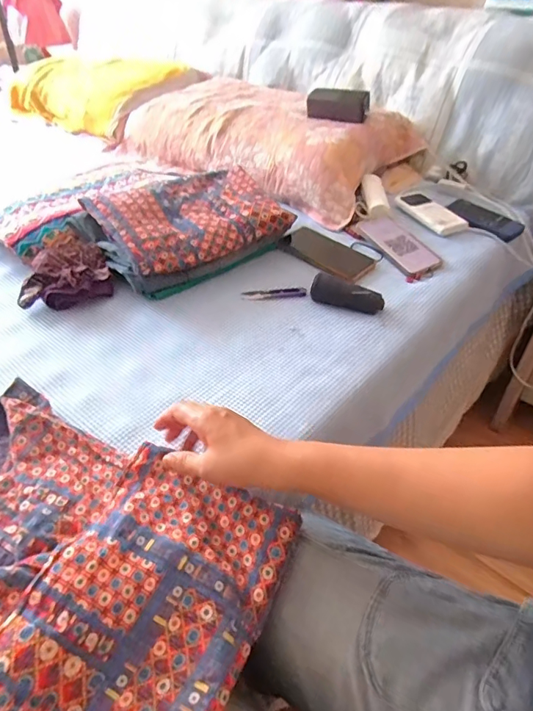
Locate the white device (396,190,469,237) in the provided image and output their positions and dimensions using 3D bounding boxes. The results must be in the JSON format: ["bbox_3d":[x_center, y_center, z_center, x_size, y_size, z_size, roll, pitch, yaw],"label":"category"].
[{"bbox_3d":[0.320,-0.293,0.923,0.074,0.018,0.170,-19,45,-22],"label":"white device"}]

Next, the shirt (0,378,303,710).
[{"bbox_3d":[-0.190,0.182,0.389,0.360,0.052,0.277,18,44,18],"label":"shirt"}]

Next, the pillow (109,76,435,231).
[{"bbox_3d":[-0.015,-0.531,1.111,0.688,0.131,0.363,30,49,29],"label":"pillow"}]

